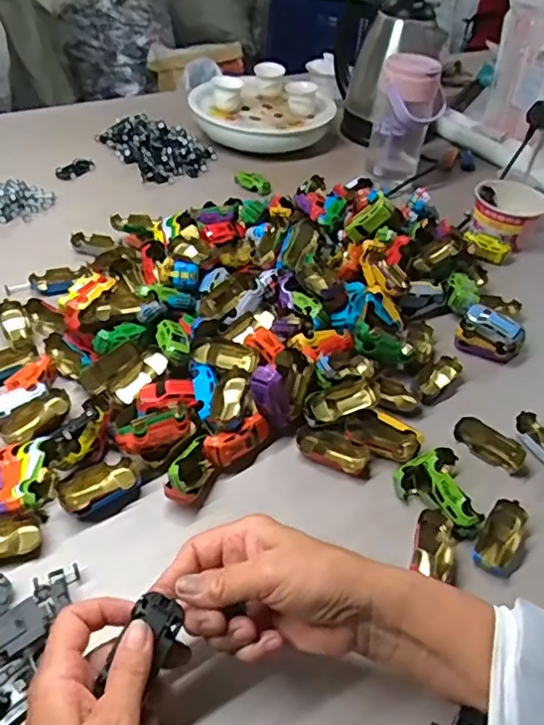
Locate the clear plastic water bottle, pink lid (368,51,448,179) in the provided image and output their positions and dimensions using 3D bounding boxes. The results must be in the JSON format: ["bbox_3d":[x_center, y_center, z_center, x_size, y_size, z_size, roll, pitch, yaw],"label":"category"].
[{"bbox_3d":[0.200,-0.359,0.852,0.094,0.163,0.087,2,44,-2],"label":"clear plastic water bottle, pink lid"}]

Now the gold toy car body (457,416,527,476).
[{"bbox_3d":[0.201,0.075,0.531,0.064,0.016,0.025,30,49,24],"label":"gold toy car body"}]

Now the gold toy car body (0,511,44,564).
[{"bbox_3d":[-0.205,0.133,0.429,0.060,0.019,0.033,-8,45,-13],"label":"gold toy car body"}]

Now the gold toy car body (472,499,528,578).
[{"bbox_3d":[0.184,0.143,0.462,0.033,0.023,0.064,26,48,21],"label":"gold toy car body"}]

